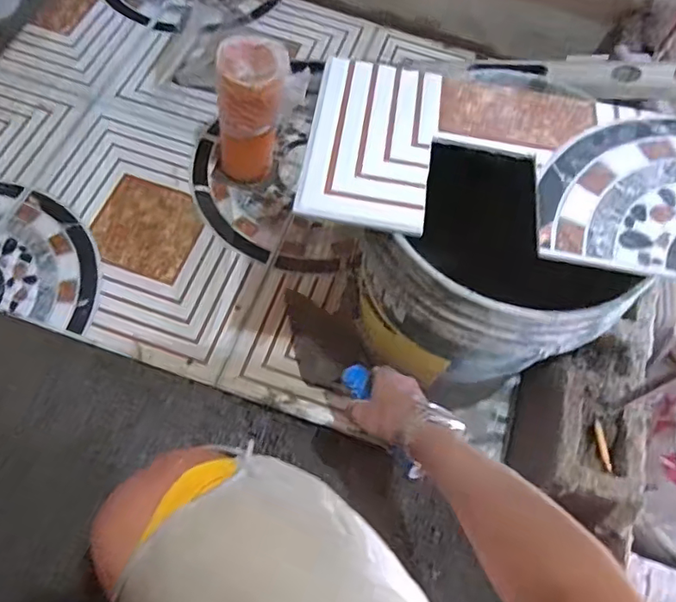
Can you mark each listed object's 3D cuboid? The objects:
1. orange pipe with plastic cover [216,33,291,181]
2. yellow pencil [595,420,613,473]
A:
[{"bbox_3d":[-0.129,-0.278,0.842,0.095,0.223,0.103,13,63,-1],"label":"orange pipe with plastic cover"},{"bbox_3d":[0.300,0.163,0.621,0.009,0.004,0.056,0,64,-7],"label":"yellow pencil"}]

